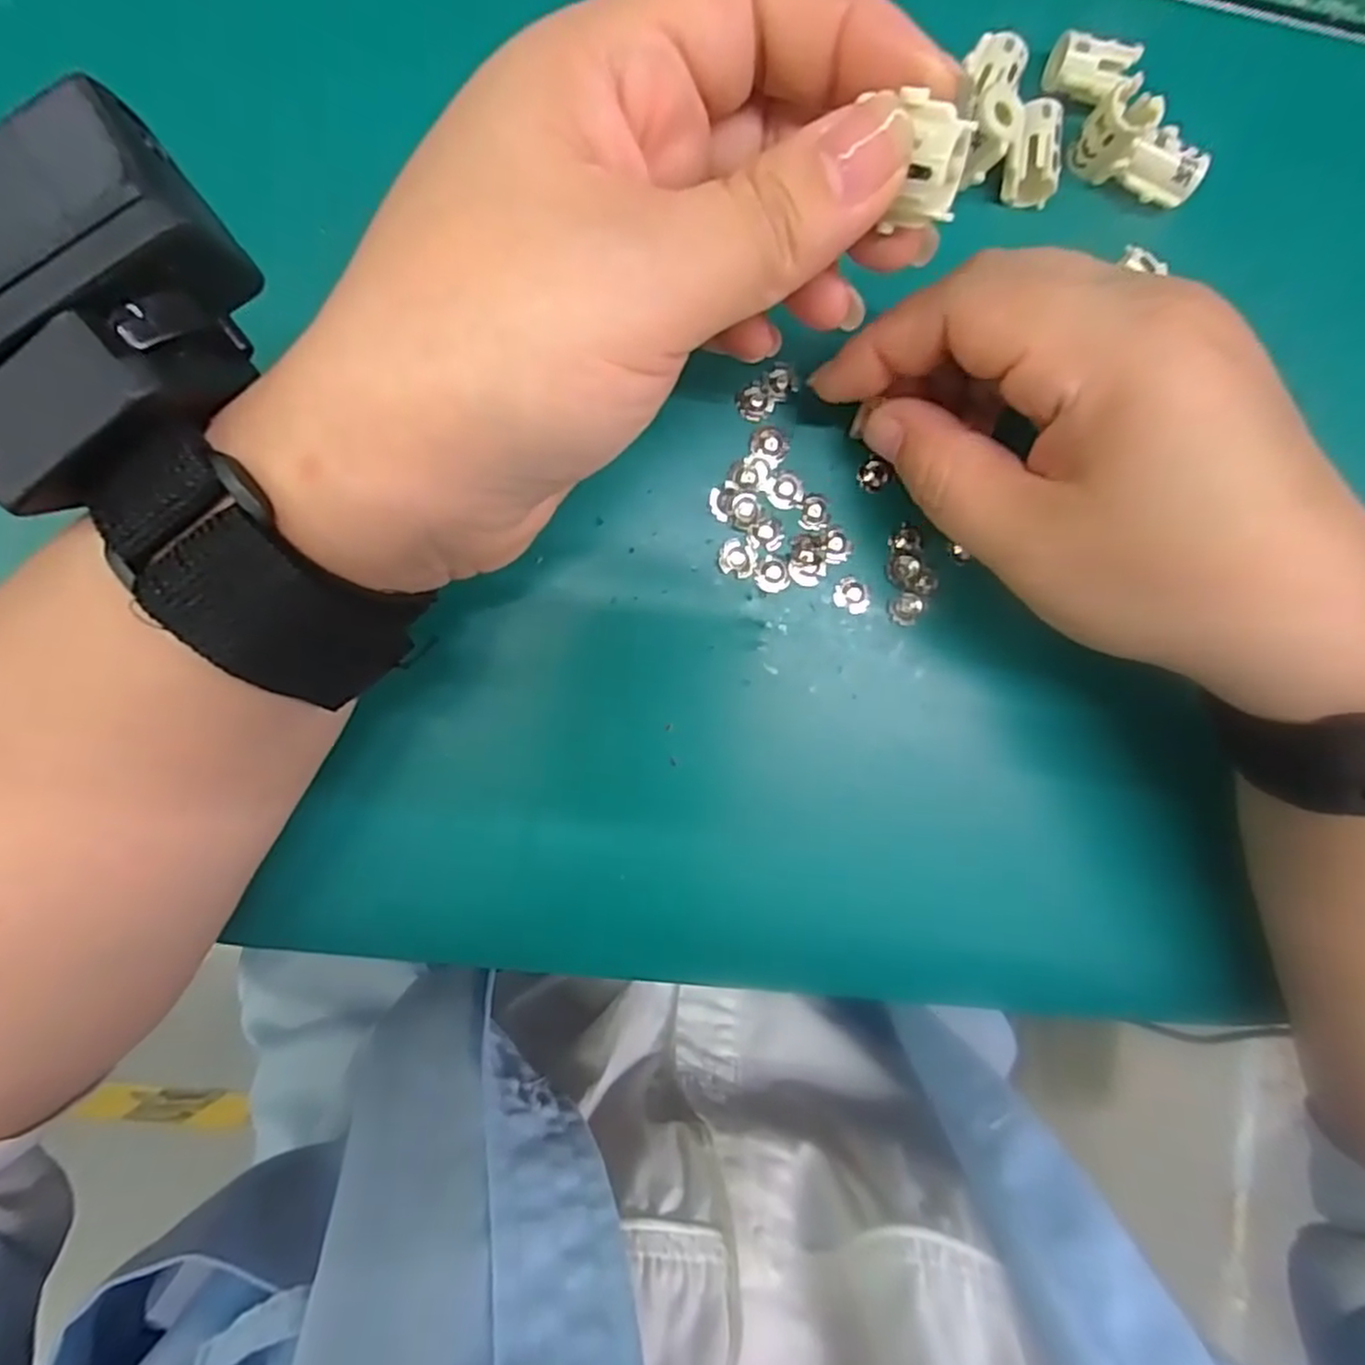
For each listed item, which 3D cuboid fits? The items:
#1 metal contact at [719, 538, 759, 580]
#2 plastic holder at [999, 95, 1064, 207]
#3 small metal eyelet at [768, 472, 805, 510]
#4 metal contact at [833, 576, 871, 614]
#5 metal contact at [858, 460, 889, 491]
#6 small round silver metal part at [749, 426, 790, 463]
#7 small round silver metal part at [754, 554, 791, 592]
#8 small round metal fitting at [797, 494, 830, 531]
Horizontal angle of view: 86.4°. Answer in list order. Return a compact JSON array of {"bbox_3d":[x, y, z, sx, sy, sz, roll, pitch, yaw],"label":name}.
[{"bbox_3d":[0.016,-0.035,0.204,0.010,0.004,0.010,0,90,-6],"label":"metal contact"},{"bbox_3d":[0.097,-0.148,0.204,0.015,0.013,0.022,2,90,-6],"label":"plastic holder"},{"bbox_3d":[0.030,-0.054,0.205,0.010,0.004,0.009,-42,94,-4],"label":"small metal eyelet"},{"bbox_3d":[0.050,-0.025,0.209,0.011,0.004,0.010,0,90,-6],"label":"metal contact"},{"bbox_3d":[0.055,-0.059,0.209,0.007,0.004,0.008,-44,94,-4],"label":"metal contact"},{"bbox_3d":[0.025,-0.068,0.205,0.011,0.004,0.010,0,90,-6],"label":"small round silver metal part"},{"bbox_3d":[0.026,-0.031,0.206,0.010,0.004,0.010,0,90,-6],"label":"small round silver metal part"},{"bbox_3d":[0.038,-0.049,0.207,0.009,0.004,0.011,2,90,-6],"label":"small round metal fitting"}]

